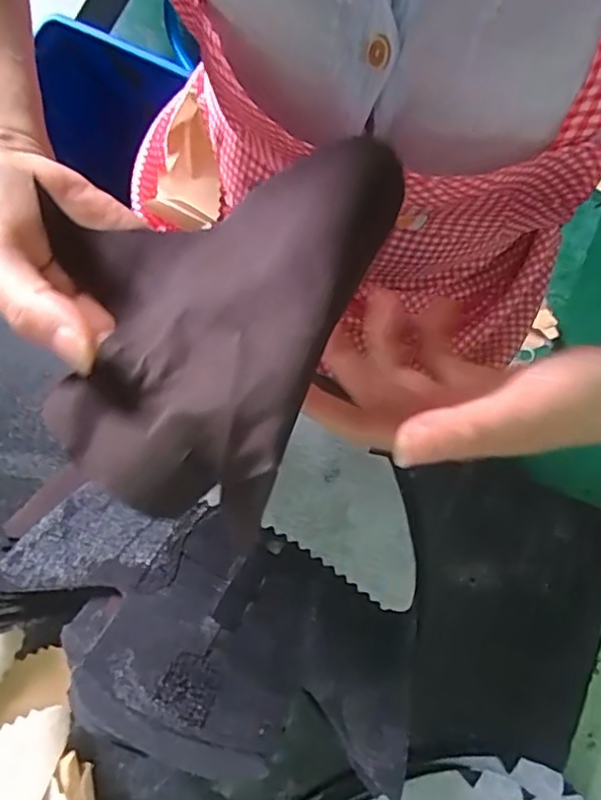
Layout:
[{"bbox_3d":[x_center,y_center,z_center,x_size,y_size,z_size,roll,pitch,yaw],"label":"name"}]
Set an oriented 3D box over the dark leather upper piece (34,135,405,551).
[{"bbox_3d":[-0.043,-0.044,0.229,0.120,0.051,0.155,23,80,4],"label":"dark leather upper piece"}]

